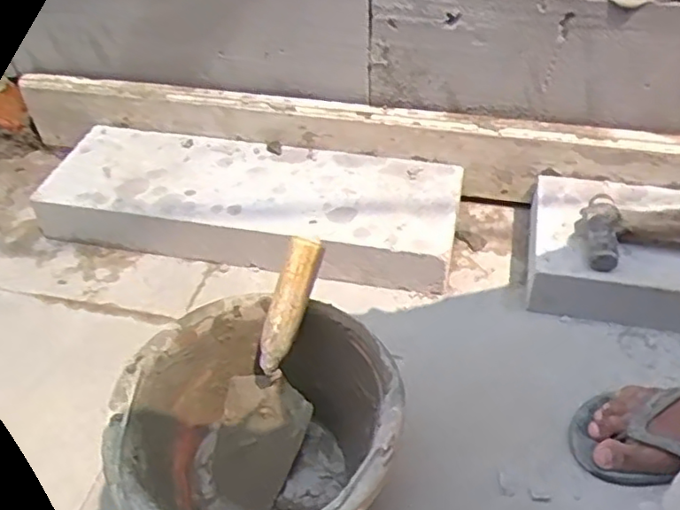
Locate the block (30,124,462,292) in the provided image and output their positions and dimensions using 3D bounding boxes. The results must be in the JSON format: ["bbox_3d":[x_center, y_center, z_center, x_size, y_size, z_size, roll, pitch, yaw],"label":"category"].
[{"bbox_3d":[-0.134,-0.079,0.954,0.593,0.084,0.198,8,46,11],"label":"block"}]

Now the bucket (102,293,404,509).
[{"bbox_3d":[-0.072,0.192,0.612,0.243,0.167,0.253,-2,45,2],"label":"bucket"}]

